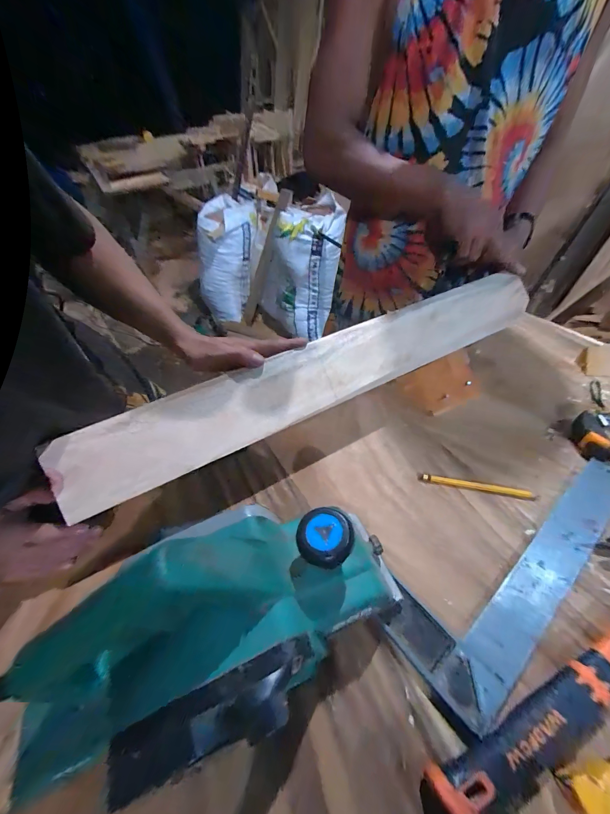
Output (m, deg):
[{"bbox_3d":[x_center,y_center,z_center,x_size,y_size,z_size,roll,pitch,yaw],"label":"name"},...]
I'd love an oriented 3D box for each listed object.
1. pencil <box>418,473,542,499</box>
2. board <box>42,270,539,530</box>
[{"bbox_3d":[0.219,0.102,0.394,0.136,0.005,0.013,8,47,13],"label":"pencil"},{"bbox_3d":[0.039,-0.056,0.428,0.698,0.016,0.100,-23,91,-15],"label":"board"}]

